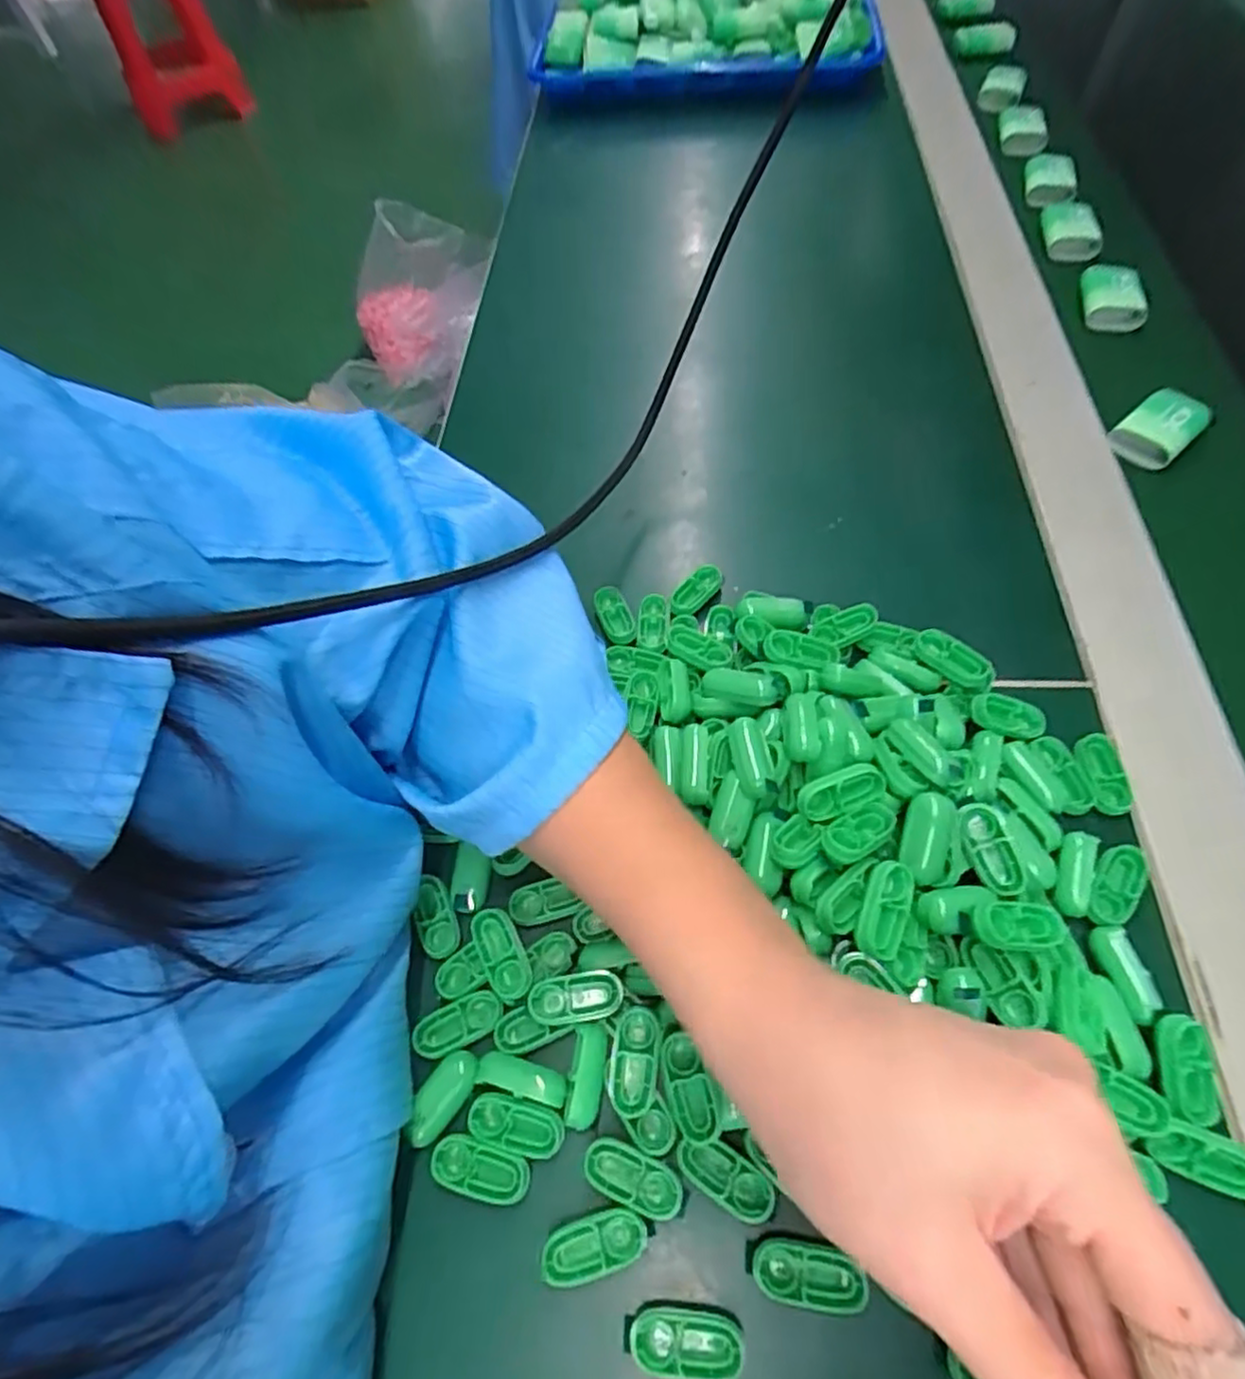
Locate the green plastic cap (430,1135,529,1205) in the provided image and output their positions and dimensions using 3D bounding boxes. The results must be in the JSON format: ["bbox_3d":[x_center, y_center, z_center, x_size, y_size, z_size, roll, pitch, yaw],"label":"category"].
[{"bbox_3d":[-0.049,0.167,0.237,0.034,0.004,0.016,14,62,11],"label":"green plastic cap"}]

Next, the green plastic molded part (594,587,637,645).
[{"bbox_3d":[-0.004,-0.038,0.346,0.017,0.005,0.032,-18,61,-7],"label":"green plastic molded part"}]

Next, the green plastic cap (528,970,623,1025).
[{"bbox_3d":[-0.017,0.115,0.254,0.034,0.009,0.016,-9,60,-1],"label":"green plastic cap"}]

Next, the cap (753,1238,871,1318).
[{"bbox_3d":[0.059,0.186,0.216,0.034,0.007,0.016,4,60,6],"label":"cap"}]

